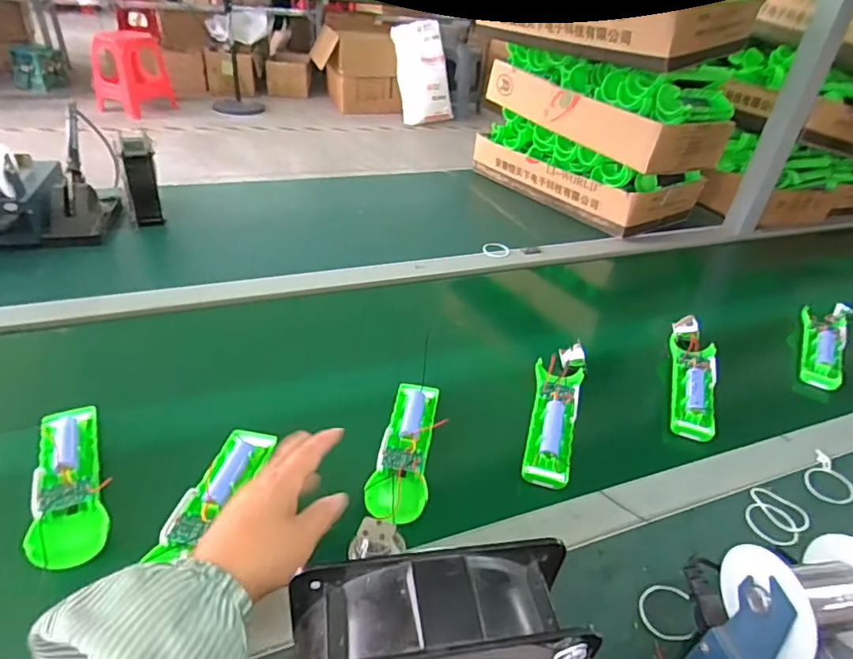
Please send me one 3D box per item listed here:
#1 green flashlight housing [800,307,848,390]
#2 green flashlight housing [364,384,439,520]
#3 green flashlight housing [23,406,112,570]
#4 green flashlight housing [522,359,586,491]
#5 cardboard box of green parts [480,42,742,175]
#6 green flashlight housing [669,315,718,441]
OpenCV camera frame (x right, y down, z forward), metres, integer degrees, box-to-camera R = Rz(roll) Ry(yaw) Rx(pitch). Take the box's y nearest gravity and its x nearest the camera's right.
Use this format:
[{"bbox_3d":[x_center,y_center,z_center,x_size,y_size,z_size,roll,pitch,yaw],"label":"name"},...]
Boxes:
[{"bbox_3d":[0.521,0.021,0.717,0.051,0.034,0.171,23,39,23],"label":"green flashlight housing"},{"bbox_3d":[-0.019,0.105,0.509,0.050,0.020,0.164,7,35,1],"label":"green flashlight housing"},{"bbox_3d":[-0.294,0.121,0.450,0.050,0.020,0.165,-12,39,-24],"label":"green flashlight housing"},{"bbox_3d":[0.131,0.091,0.558,0.047,0.023,0.156,12,36,9],"label":"green flashlight housing"},{"bbox_3d":[0.324,-0.427,1.005,0.199,0.141,0.420,-18,42,-30],"label":"cardboard box of green parts"},{"bbox_3d":[0.313,0.049,0.641,0.048,0.034,0.195,17,37,15],"label":"green flashlight housing"}]

